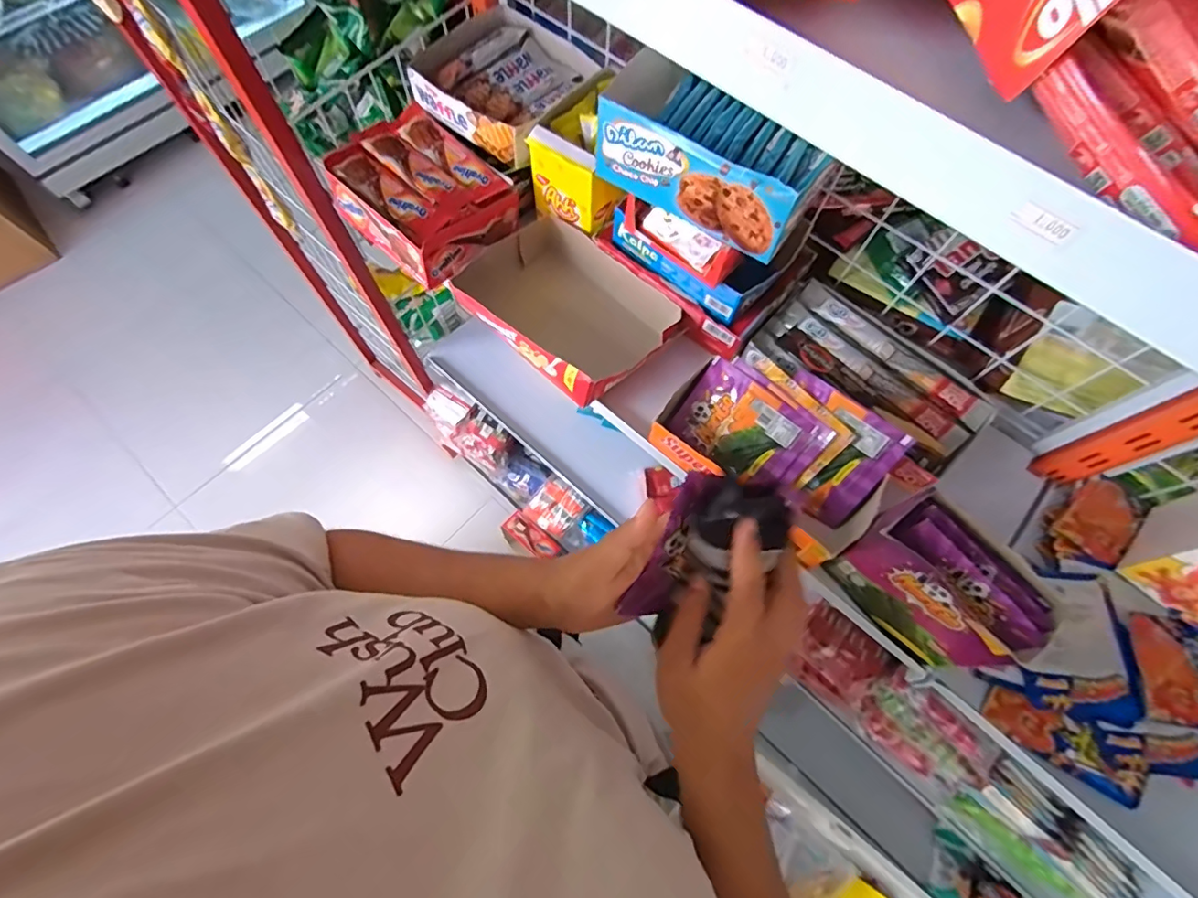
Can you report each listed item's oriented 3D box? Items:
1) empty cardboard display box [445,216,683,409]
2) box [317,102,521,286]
[{"bbox_3d":[-0.034,-0.162,0.595,0.221,0.062,0.173,37,72,12],"label":"empty cardboard display box"},{"bbox_3d":[-0.206,-0.297,0.624,0.182,0.069,0.149,39,73,13],"label":"box"}]

